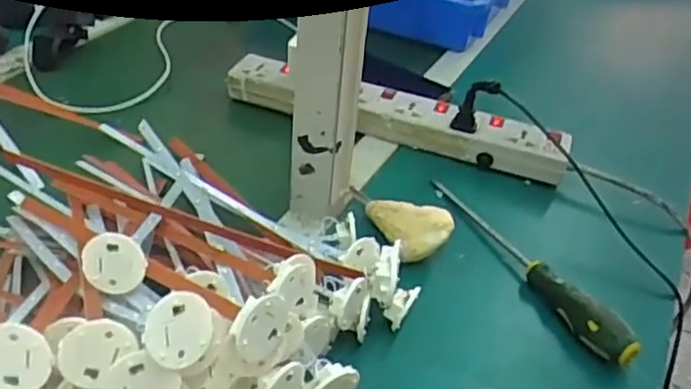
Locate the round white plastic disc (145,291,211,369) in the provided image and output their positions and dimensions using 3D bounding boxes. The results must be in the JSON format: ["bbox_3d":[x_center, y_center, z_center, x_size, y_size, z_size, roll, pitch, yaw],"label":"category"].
[{"bbox_3d":[-0.086,0.070,0.345,0.004,0.039,0.037,0,31,49],"label":"round white plastic disc"}]

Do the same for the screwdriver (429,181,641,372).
[{"bbox_3d":[0.156,0.054,0.587,0.025,0.030,0.250,-14,42,-24],"label":"screwdriver"}]

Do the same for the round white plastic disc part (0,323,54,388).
[{"bbox_3d":[-0.170,0.084,0.338,0.038,0.036,0.004,44,0,-8],"label":"round white plastic disc part"}]

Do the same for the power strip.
[{"bbox_3d":[0.050,-0.089,0.743,0.388,0.045,0.061,17,39,13],"label":"power strip"}]

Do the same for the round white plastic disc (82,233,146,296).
[{"bbox_3d":[-0.144,0.043,0.412,0.038,0.037,0.004,9,8,-8],"label":"round white plastic disc"}]

